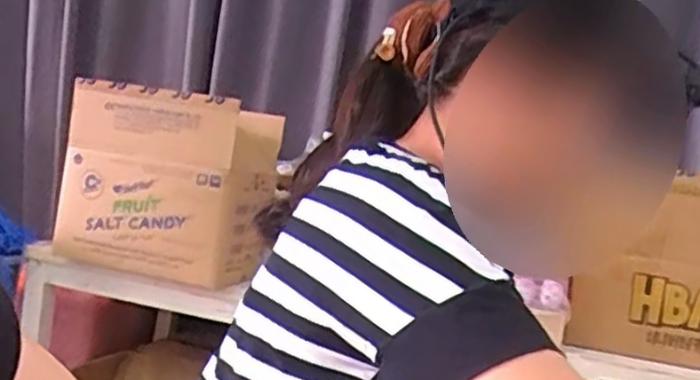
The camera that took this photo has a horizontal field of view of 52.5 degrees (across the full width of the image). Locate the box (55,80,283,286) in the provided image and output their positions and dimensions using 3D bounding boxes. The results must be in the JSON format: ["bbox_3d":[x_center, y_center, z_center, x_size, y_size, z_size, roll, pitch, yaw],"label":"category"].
[{"bbox_3d":[-0.409,-0.012,1.629,0.396,0.393,0.273,7,1,13],"label":"box"}]

